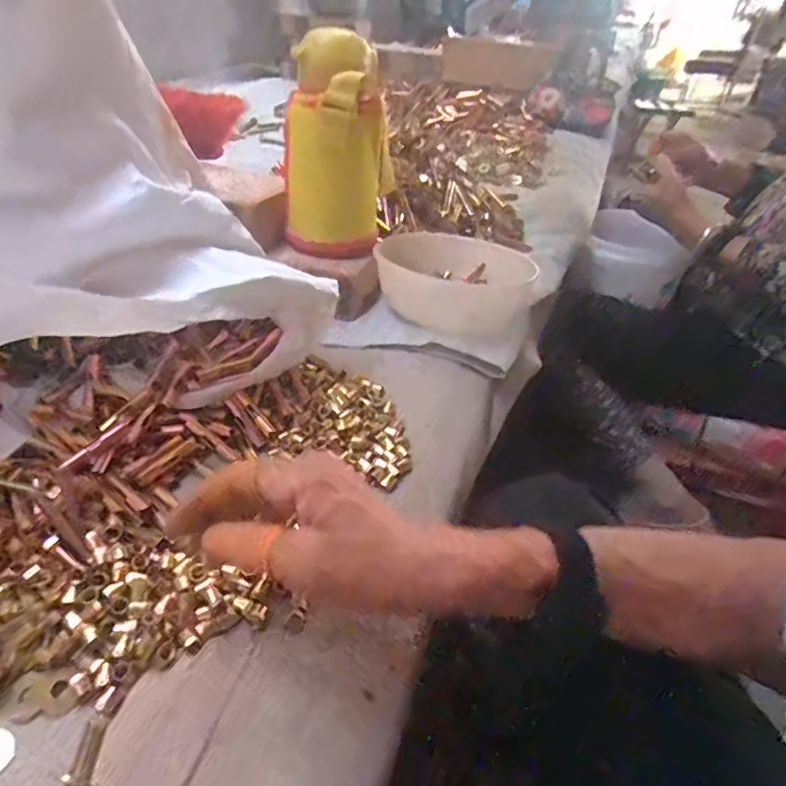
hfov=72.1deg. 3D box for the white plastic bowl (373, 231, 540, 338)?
[{"bbox_3d":[0.059,-0.113,0.552,0.163,0.065,0.135,19,42,18],"label":"white plastic bowl"}]

